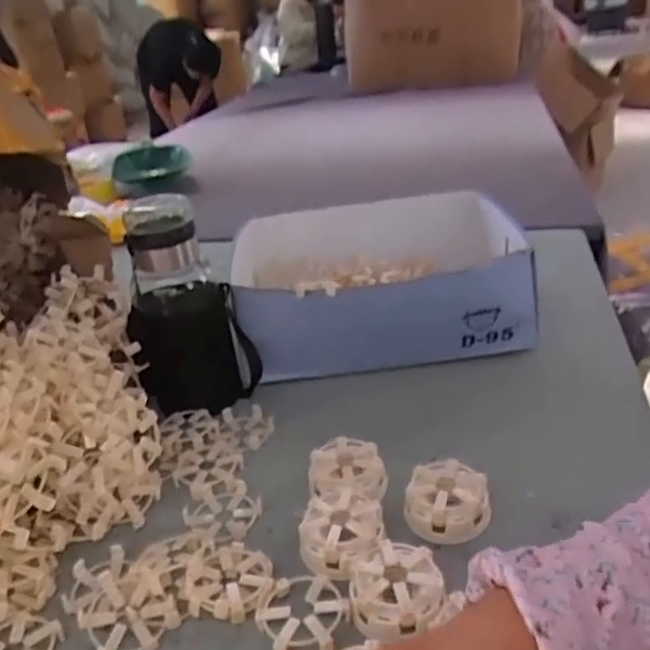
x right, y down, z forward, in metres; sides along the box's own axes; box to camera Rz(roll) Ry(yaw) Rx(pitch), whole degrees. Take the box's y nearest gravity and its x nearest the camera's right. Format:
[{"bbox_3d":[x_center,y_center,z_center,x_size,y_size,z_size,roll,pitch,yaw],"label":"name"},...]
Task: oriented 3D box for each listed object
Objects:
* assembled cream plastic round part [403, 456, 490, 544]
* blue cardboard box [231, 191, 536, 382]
[{"bbox_3d":[0.098,0.141,0.533,0.065,0.028,0.065,0,28,13],"label":"assembled cream plastic round part"},{"bbox_3d":[0.061,-0.061,0.811,0.307,0.114,0.291,-7,27,-2],"label":"blue cardboard box"}]

